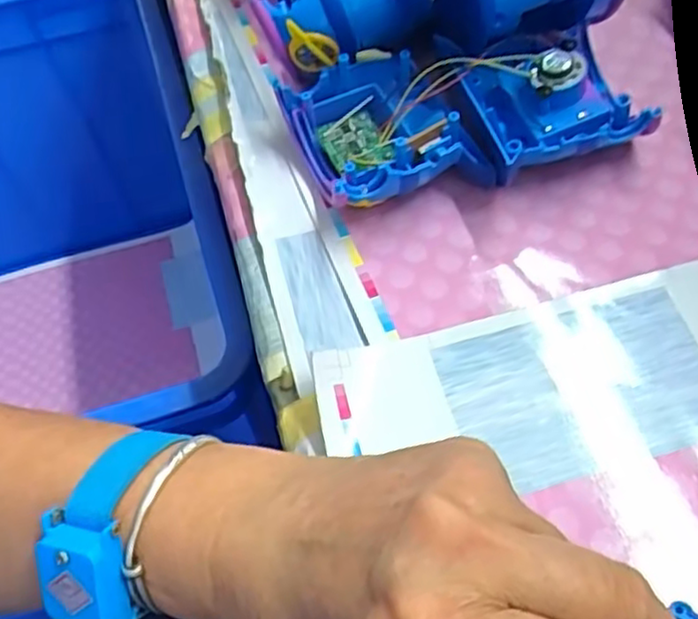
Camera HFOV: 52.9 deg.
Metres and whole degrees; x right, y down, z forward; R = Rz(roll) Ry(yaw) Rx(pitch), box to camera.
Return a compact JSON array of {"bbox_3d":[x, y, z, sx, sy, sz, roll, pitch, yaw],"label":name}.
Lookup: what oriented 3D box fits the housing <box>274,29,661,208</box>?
[{"bbox_3d":[0.053,-0.094,0.348,0.159,0.043,0.080,-12,57,-3],"label":"housing"}]

